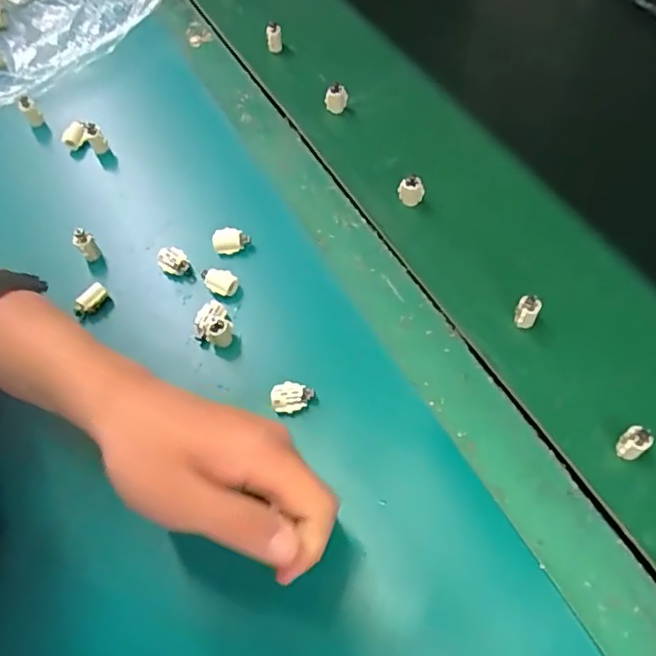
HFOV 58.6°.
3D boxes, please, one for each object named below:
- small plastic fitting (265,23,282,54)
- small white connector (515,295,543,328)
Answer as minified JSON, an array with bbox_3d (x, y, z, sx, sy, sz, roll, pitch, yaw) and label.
[{"bbox_3d":[-0.056,-0.300,0.604,0.015,0.028,0.010,-8,59,-3],"label":"small plastic fitting"},{"bbox_3d":[0.140,-0.011,0.411,0.015,0.025,0.014,-1,59,2],"label":"small white connector"}]

